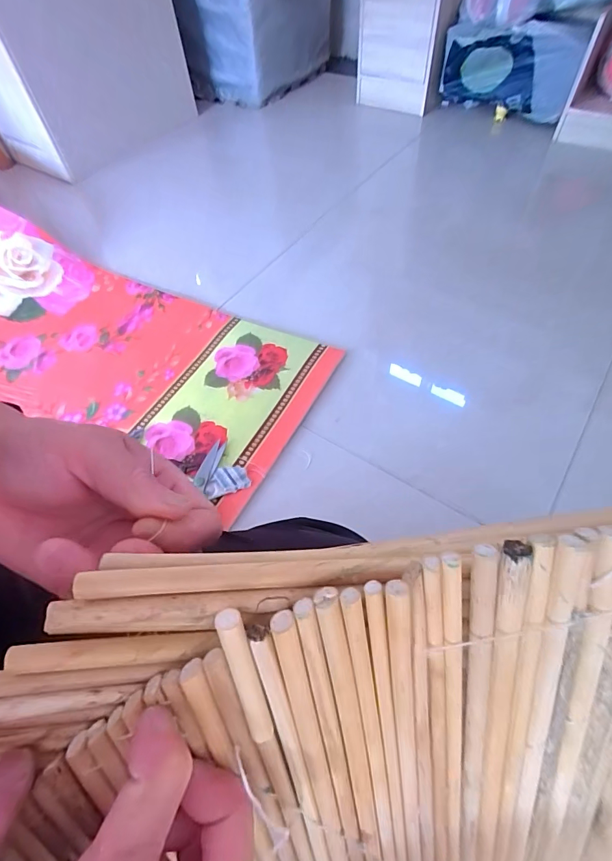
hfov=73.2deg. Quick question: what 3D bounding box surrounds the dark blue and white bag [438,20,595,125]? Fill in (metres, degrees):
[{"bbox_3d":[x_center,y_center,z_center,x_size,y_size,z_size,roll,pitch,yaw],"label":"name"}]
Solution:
[{"bbox_3d":[0.661,-1.186,1.366,0.424,0.213,0.146,31,61,21],"label":"dark blue and white bag"}]

